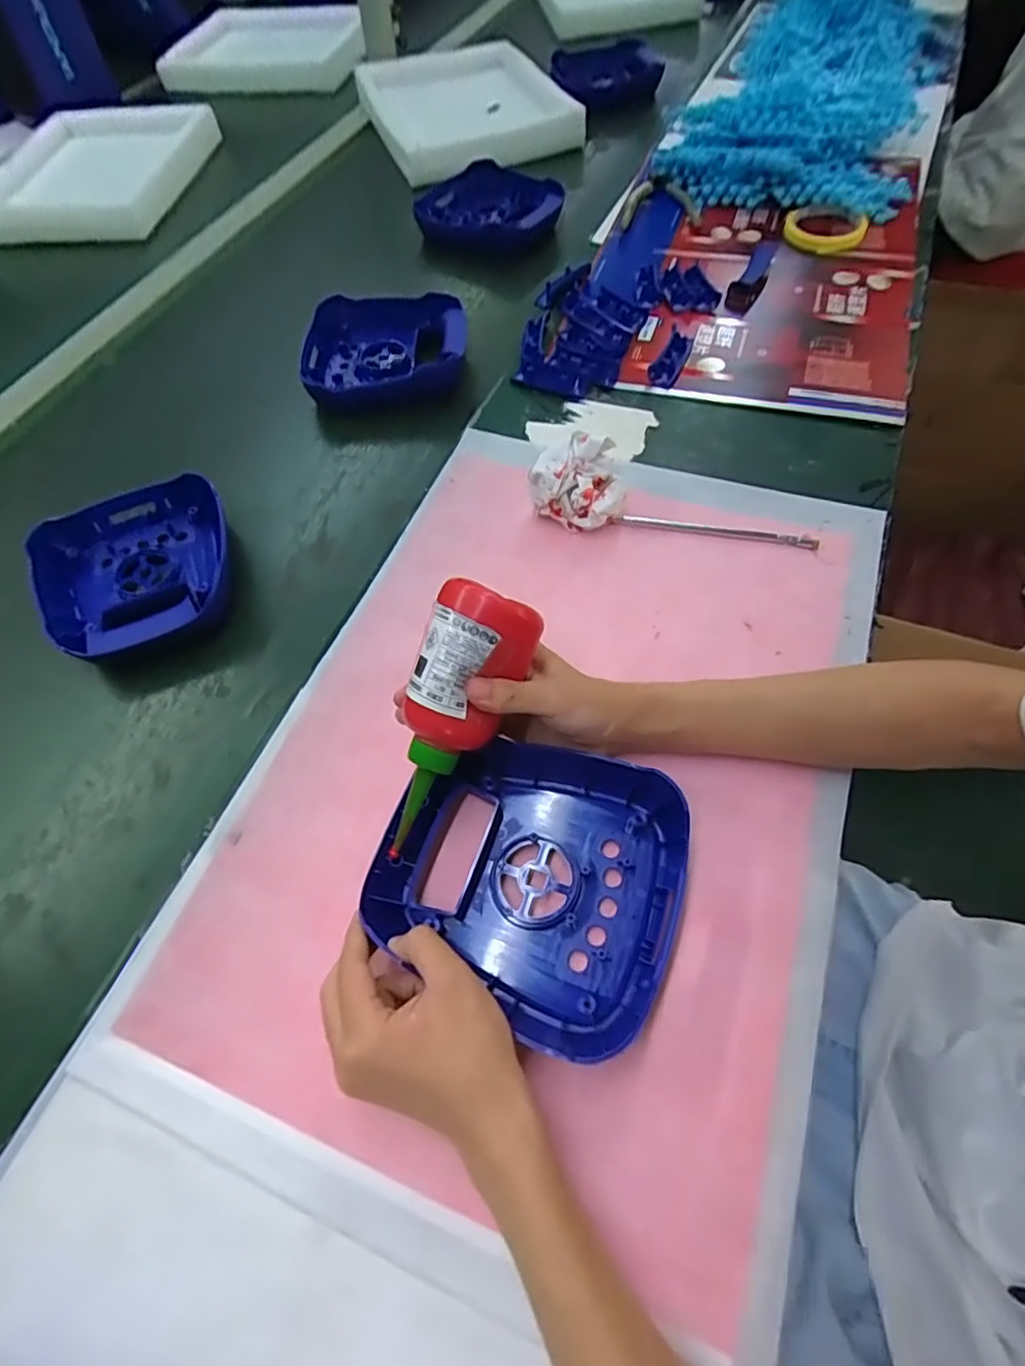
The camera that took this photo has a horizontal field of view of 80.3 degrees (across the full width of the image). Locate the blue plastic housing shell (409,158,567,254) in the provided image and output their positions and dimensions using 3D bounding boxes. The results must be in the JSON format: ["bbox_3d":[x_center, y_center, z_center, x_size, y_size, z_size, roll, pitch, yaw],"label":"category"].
[{"bbox_3d":[-0.031,-0.652,0.826,0.190,0.044,0.158,1,61,4],"label":"blue plastic housing shell"}]

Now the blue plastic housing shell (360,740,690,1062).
[{"bbox_3d":[0.012,0.116,0.381,0.179,0.038,0.162,21,64,15],"label":"blue plastic housing shell"}]

